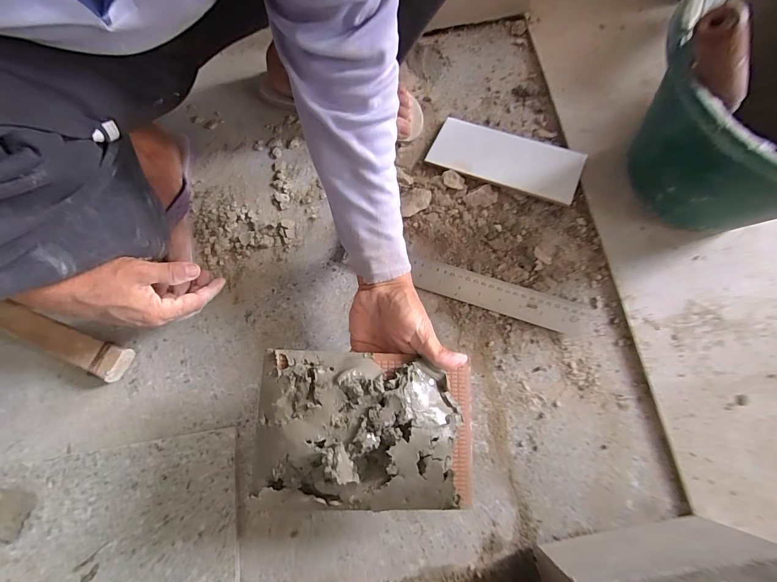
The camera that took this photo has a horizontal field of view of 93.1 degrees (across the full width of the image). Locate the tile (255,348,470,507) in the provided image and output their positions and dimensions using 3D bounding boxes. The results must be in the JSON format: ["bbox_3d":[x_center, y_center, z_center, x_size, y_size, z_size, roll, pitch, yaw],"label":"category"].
[{"bbox_3d":[-0.021,0.122,0.328,0.189,0.052,0.130,2,71,3],"label":"tile"}]

